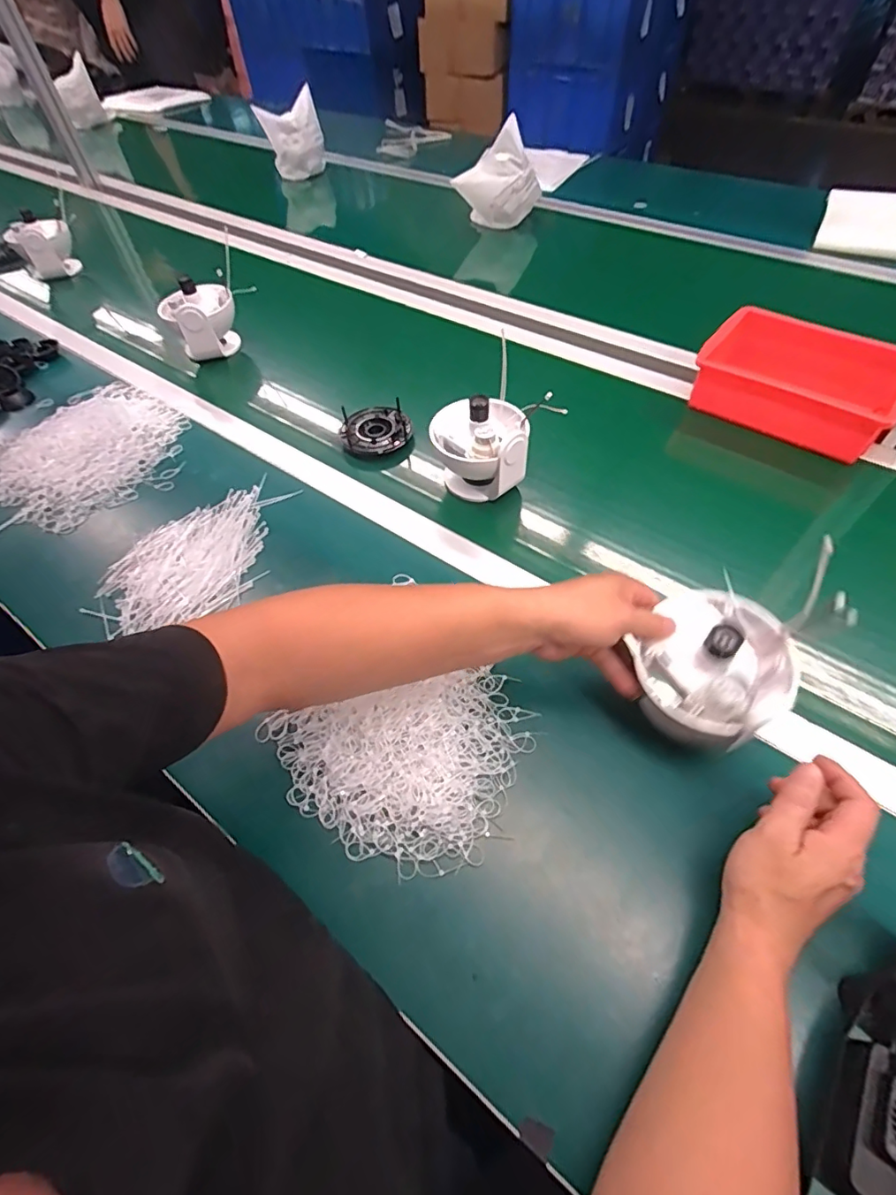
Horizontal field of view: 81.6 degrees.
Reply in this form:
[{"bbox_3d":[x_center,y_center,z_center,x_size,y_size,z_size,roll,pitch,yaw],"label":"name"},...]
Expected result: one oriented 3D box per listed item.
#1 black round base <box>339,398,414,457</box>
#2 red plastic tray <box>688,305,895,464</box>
[{"bbox_3d":[-0.103,-0.237,0.737,0.095,0.020,0.089,-3,55,4],"label":"black round base"},{"bbox_3d":[0.479,-0.294,0.715,0.244,0.081,0.168,32,64,24],"label":"red plastic tray"}]

